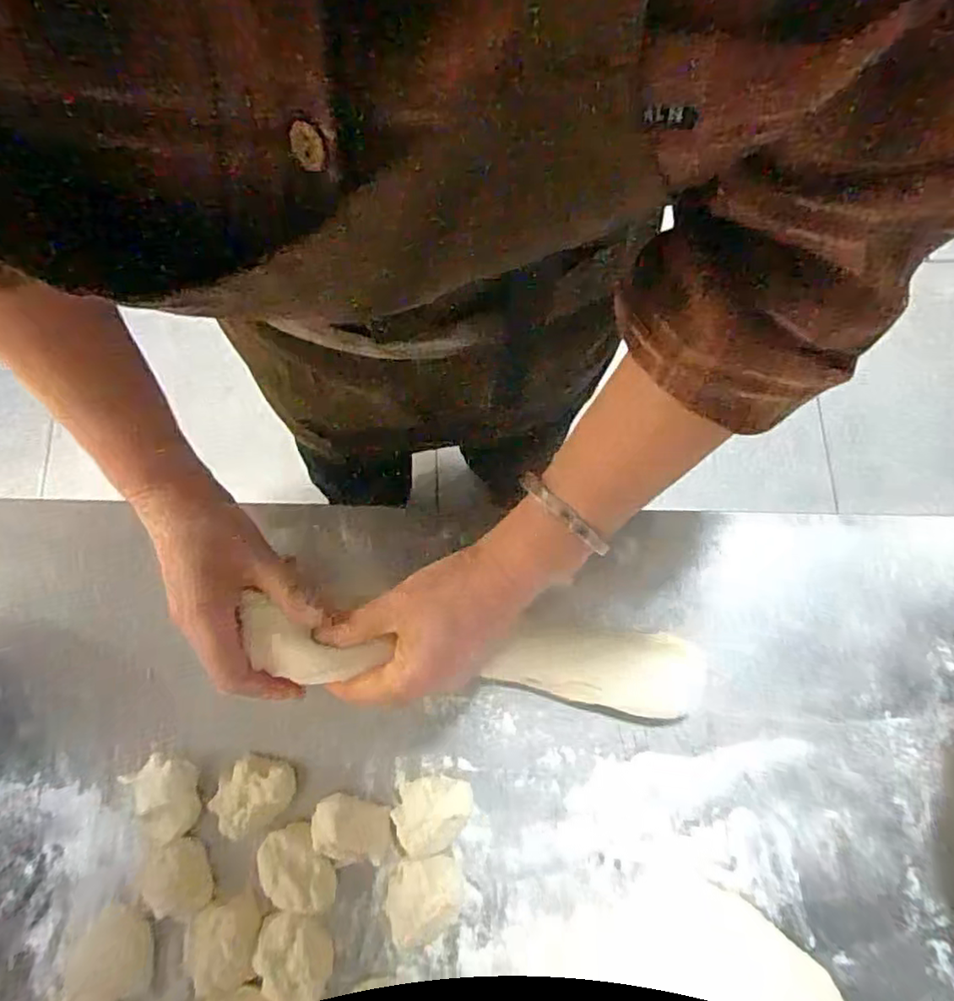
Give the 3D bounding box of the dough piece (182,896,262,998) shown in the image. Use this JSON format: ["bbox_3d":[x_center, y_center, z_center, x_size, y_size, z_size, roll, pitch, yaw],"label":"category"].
[{"bbox_3d":[-0.152,0.260,0.370,0.041,0.021,0.043,-5,74,-1],"label":"dough piece"}]

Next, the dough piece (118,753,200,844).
[{"bbox_3d":[-0.191,0.184,0.394,0.036,0.032,0.049,-23,76,-6],"label":"dough piece"}]

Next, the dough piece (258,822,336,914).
[{"bbox_3d":[-0.111,0.228,0.385,0.036,0.021,0.053,-32,77,-9],"label":"dough piece"}]

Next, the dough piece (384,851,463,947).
[{"bbox_3d":[-0.031,0.241,0.384,0.045,0.022,0.044,-5,74,-2],"label":"dough piece"}]

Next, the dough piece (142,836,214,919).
[{"bbox_3d":[-0.184,0.231,0.385,0.040,0.019,0.042,0,74,0],"label":"dough piece"}]

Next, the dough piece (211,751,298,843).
[{"bbox_3d":[-0.140,0.182,0.396,0.049,0.023,0.041,-30,76,-8],"label":"dough piece"}]

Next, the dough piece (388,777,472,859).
[{"bbox_3d":[-0.029,0.195,0.393,0.042,0.027,0.048,25,76,7],"label":"dough piece"}]

